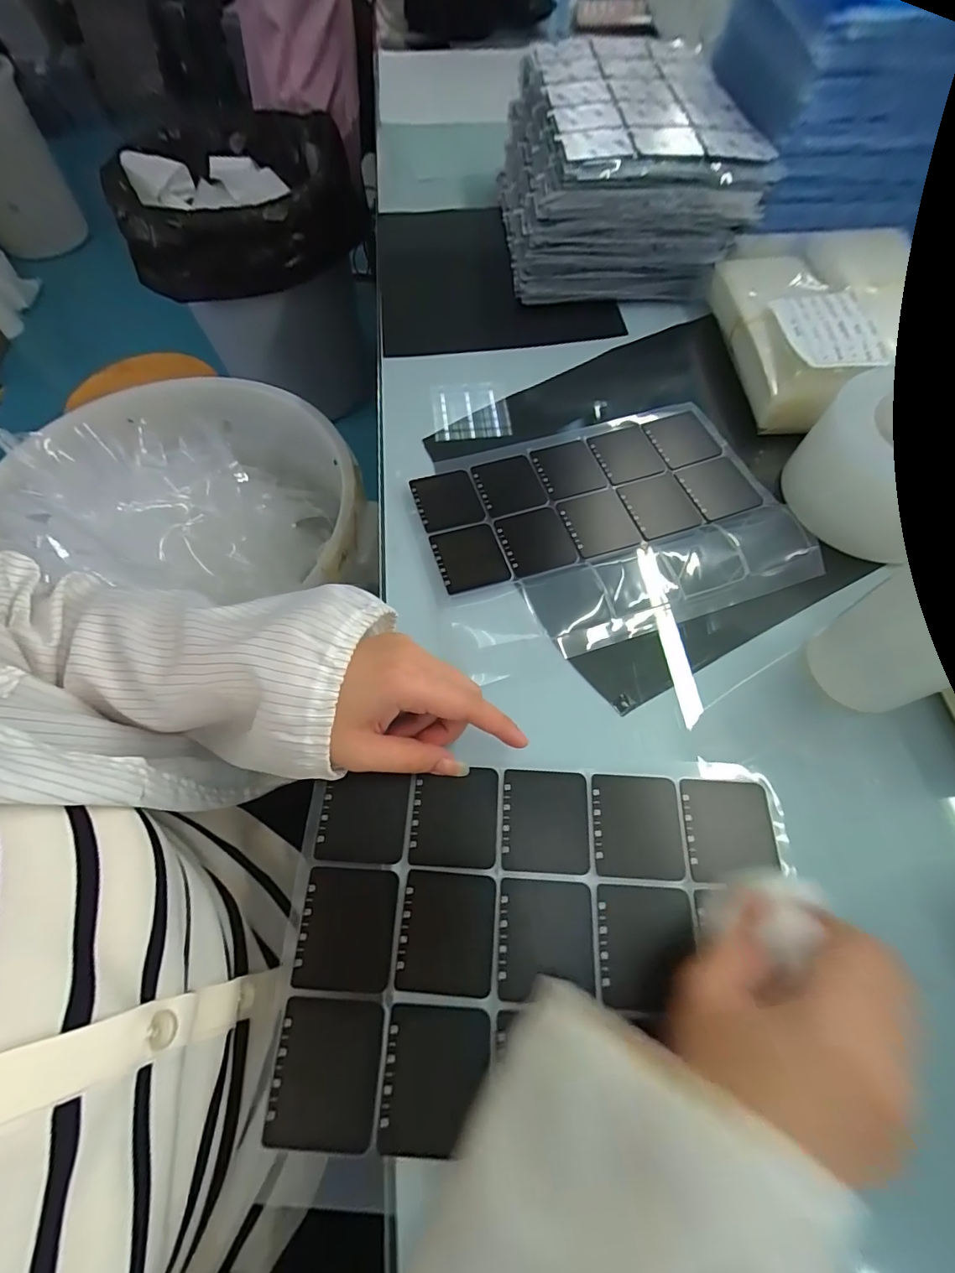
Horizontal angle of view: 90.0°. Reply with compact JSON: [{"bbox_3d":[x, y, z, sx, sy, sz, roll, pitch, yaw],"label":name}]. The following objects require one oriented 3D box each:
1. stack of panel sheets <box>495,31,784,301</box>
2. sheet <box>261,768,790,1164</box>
[{"bbox_3d":[0.138,-0.471,0.487,0.205,0.116,0.240,-3,64,-1],"label":"stack of panel sheets"},{"bbox_3d":[0.035,0.158,0.253,0.256,0.004,0.168,2,64,1],"label":"sheet"}]

